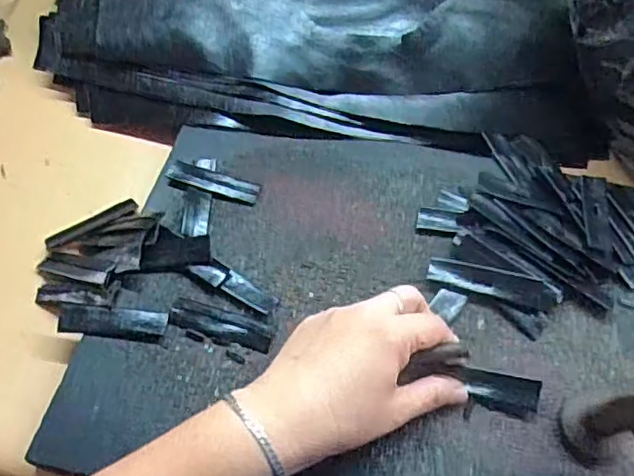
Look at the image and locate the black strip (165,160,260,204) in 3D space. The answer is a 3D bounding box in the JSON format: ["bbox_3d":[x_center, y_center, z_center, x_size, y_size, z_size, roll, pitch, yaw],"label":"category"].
[{"bbox_3d":[-0.079,-0.042,0.452,0.071,0.004,0.020,18,58,3],"label":"black strip"}]

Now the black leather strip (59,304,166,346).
[{"bbox_3d":[-0.136,0.056,0.390,0.070,0.006,0.021,5,58,1],"label":"black leather strip"}]

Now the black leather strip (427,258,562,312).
[{"bbox_3d":[0.121,0.030,0.404,0.088,0.007,0.020,16,80,12],"label":"black leather strip"}]

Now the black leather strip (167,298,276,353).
[{"bbox_3d":[-0.063,0.057,0.393,0.070,0.004,0.020,15,59,8],"label":"black leather strip"}]

